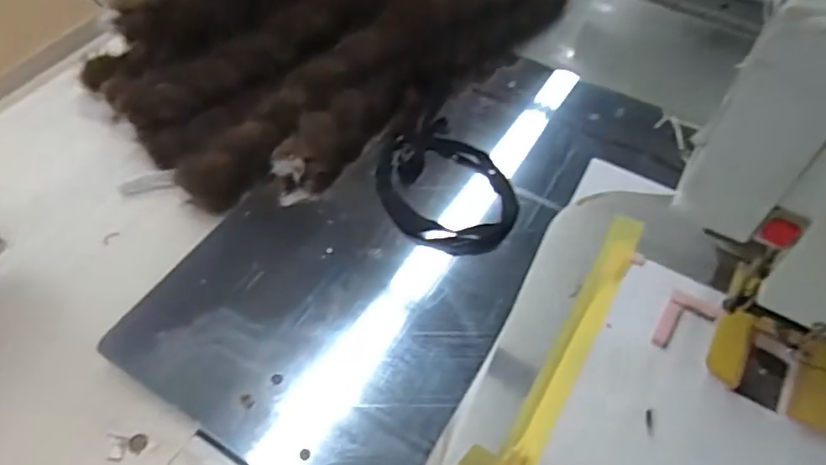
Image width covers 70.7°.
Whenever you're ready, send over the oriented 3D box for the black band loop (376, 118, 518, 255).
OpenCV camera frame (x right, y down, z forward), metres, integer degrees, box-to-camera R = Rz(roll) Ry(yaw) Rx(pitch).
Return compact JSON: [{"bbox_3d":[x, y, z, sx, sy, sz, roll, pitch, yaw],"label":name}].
[{"bbox_3d":[0.020,-0.047,0.502,0.106,0.015,0.164,-22,58,-17],"label":"black band loop"}]

